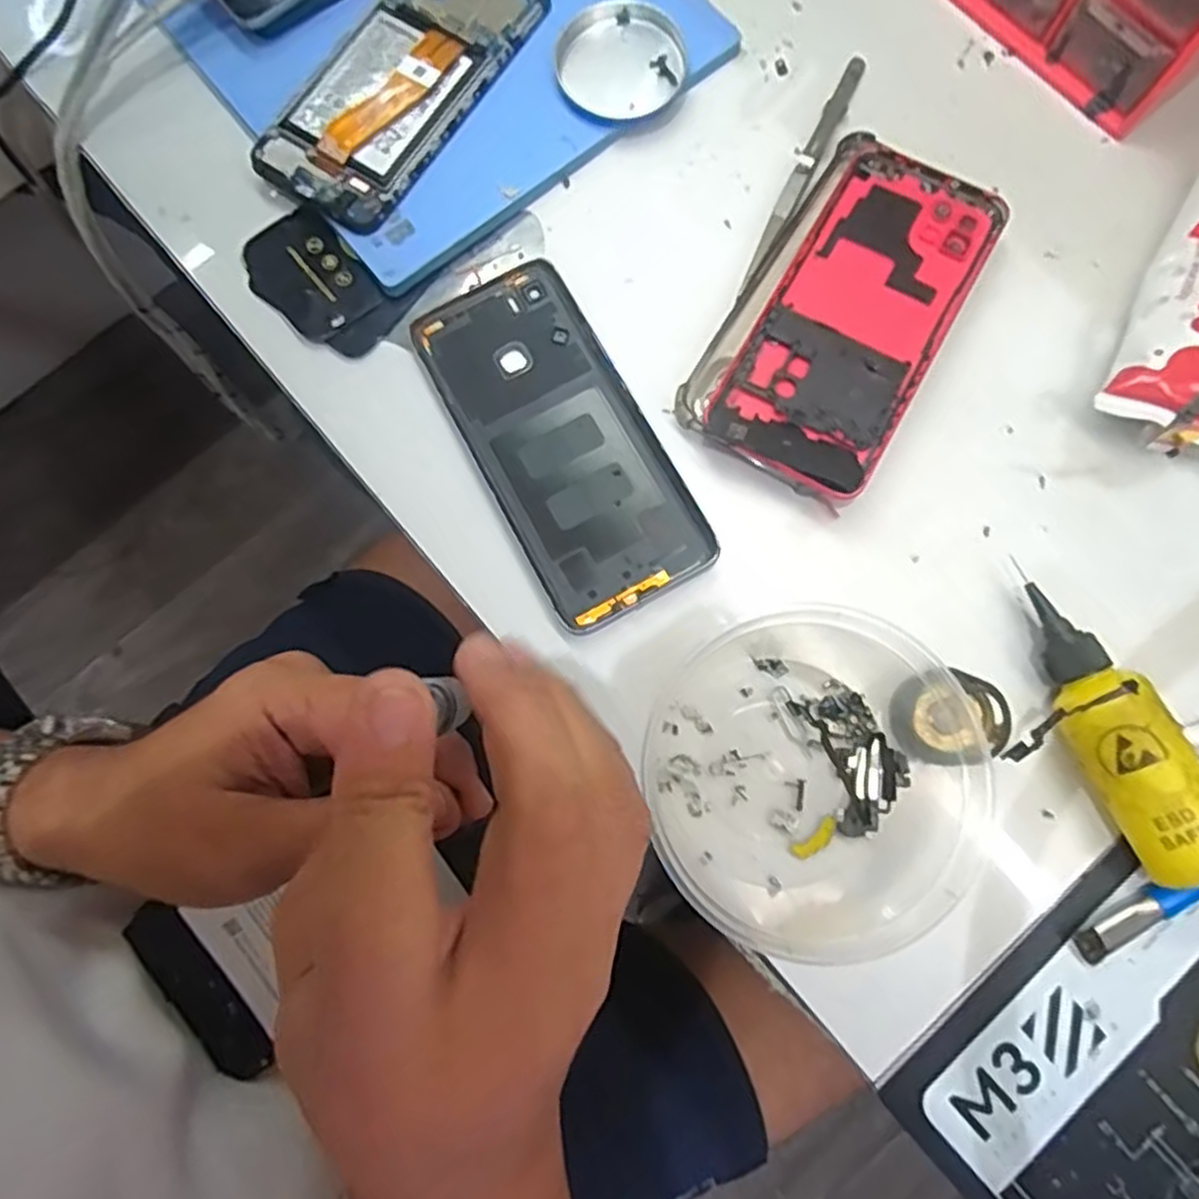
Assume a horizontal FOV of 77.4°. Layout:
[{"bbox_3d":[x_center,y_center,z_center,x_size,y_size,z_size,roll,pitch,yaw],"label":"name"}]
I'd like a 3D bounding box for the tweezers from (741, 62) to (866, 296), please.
[{"bbox_3d":[0.097,-0.206,0.360,0.009,0.014,0.152,27,80,5],"label":"tweezers"}]

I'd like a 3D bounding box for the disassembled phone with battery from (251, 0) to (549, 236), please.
[{"bbox_3d":[-0.095,-0.252,0.361,0.069,0.015,0.158,32,80,6],"label":"disassembled phone with battery"}]

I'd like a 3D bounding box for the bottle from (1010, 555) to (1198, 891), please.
[{"bbox_3d":[0.200,0.051,0.297,0.034,0.041,0.118,-27,80,-5],"label":"bottle"}]

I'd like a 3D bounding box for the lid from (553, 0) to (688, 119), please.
[{"bbox_3d":[0.010,-0.263,0.366,0.059,0.015,0.054,-20,80,-4],"label":"lid"}]

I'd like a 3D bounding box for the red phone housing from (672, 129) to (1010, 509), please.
[{"bbox_3d":[0.110,-0.129,0.341,0.085,0.020,0.167,31,80,5],"label":"red phone housing"}]

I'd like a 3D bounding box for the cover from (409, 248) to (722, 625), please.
[{"bbox_3d":[-0.018,-0.073,0.336,0.076,0.007,0.165,-27,80,-5],"label":"cover"}]

